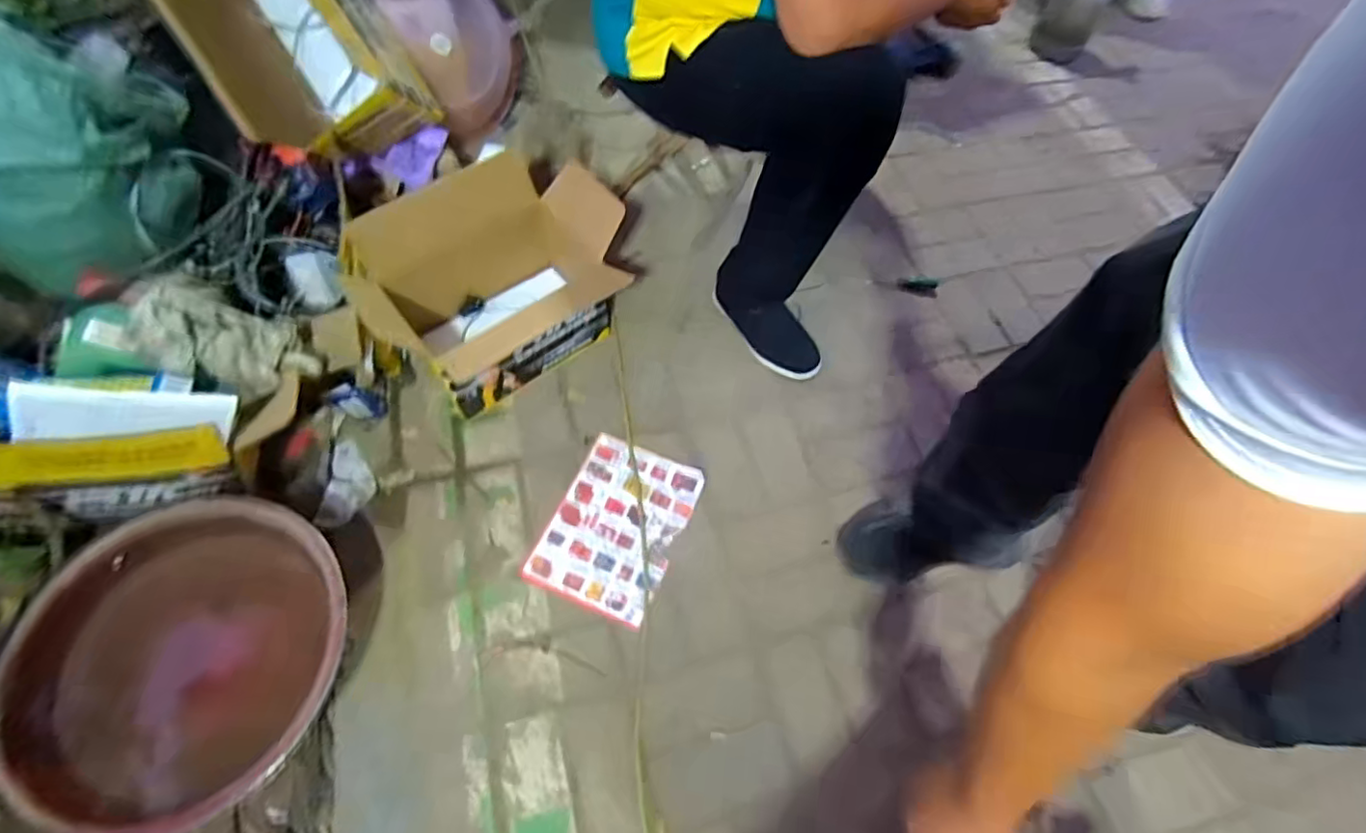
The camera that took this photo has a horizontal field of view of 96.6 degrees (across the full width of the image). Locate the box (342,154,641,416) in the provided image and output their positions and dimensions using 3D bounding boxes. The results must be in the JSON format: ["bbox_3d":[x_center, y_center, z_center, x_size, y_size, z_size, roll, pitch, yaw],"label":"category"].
[{"bbox_3d":[-0.321,-0.239,1.065,0.426,0.266,0.280,-38,70,-20],"label":"box"}]

